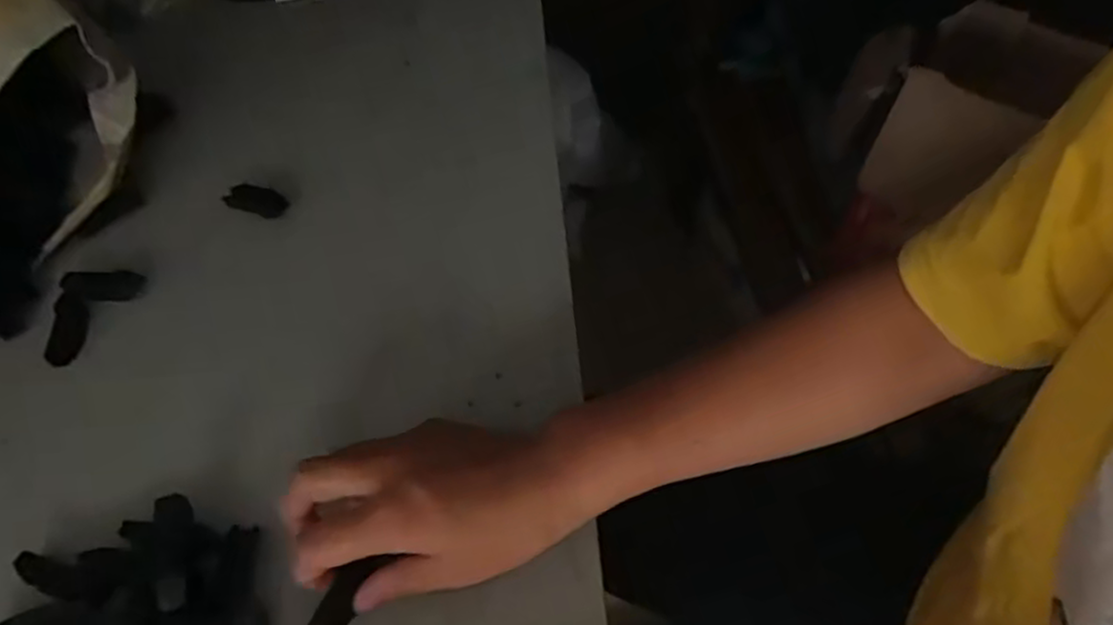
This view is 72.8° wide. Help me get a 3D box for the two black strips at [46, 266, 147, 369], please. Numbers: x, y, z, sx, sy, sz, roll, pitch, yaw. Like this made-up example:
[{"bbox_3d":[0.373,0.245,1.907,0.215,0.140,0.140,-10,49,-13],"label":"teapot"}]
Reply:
[{"bbox_3d":[-0.293,0.000,0.475,0.047,0.012,0.065,-9,51,-1],"label":"two black strips"}]

